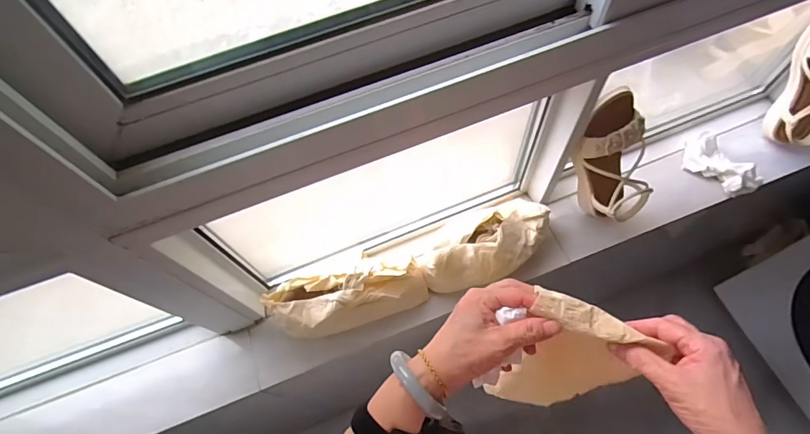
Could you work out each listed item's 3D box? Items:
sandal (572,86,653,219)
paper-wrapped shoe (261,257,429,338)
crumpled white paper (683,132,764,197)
[{"bbox_3d":[0.346,-0.096,0.696,0.119,0.232,0.084,-12,29,-4],"label":"sandal"},{"bbox_3d":[-0.094,0.144,0.710,0.271,0.091,0.084,-13,61,-4],"label":"paper-wrapped shoe"},{"bbox_3d":[0.619,-0.105,0.809,0.077,0.051,0.147,-27,63,-12],"label":"crumpled white paper"}]

